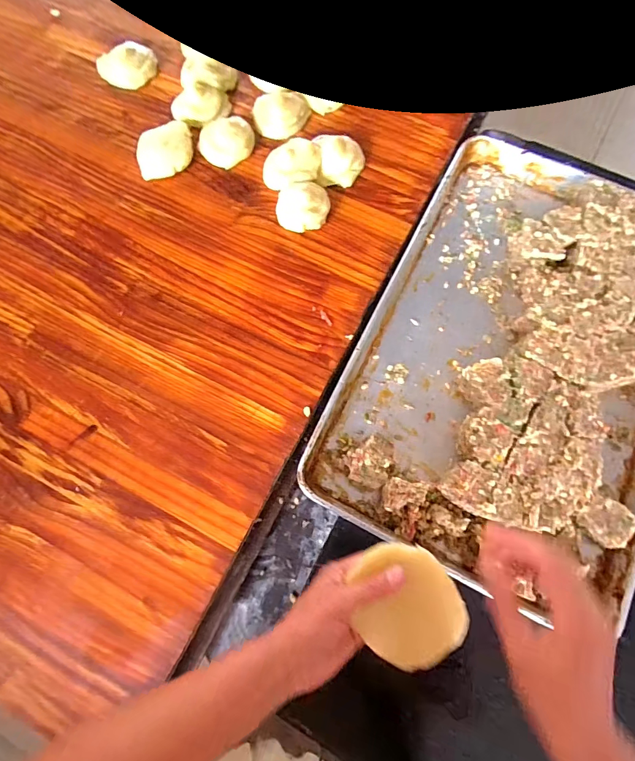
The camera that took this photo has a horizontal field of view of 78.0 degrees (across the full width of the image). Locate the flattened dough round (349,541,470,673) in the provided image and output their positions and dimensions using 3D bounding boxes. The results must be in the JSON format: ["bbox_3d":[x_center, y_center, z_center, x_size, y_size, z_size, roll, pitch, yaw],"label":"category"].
[{"bbox_3d":[0.077,0.193,0.336,0.086,0.017,0.103,-38,86,7],"label":"flattened dough round"}]

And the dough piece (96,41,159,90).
[{"bbox_3d":[-0.312,-0.518,0.641,0.092,0.028,0.073,-27,77,-6],"label":"dough piece"}]

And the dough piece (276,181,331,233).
[{"bbox_3d":[-0.021,-0.250,0.563,0.074,0.027,0.070,0,76,1],"label":"dough piece"}]

